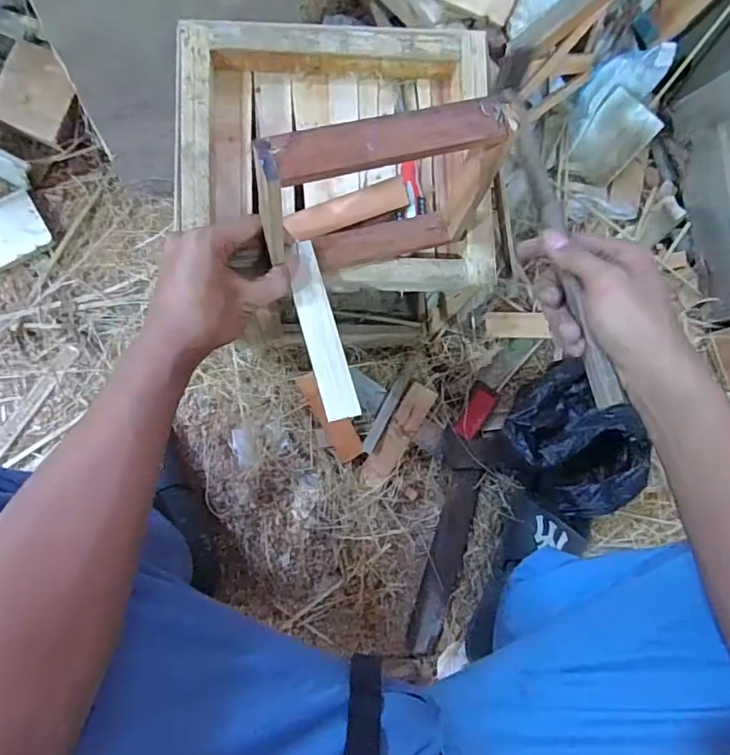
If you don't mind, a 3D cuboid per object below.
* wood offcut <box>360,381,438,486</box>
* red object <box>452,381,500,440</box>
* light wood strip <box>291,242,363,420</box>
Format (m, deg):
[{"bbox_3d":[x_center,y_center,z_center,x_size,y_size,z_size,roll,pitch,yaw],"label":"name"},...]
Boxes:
[{"bbox_3d":[0.044,0.077,0.706,0.037,0.018,0.145,31,81,-3],"label":"wood offcut"},{"bbox_3d":[0.151,0.046,0.730,0.038,0.010,0.080,34,81,-3],"label":"red object"},{"bbox_3d":[-0.036,-0.038,0.440,0.028,0.008,0.147,-13,83,-8],"label":"light wood strip"}]

